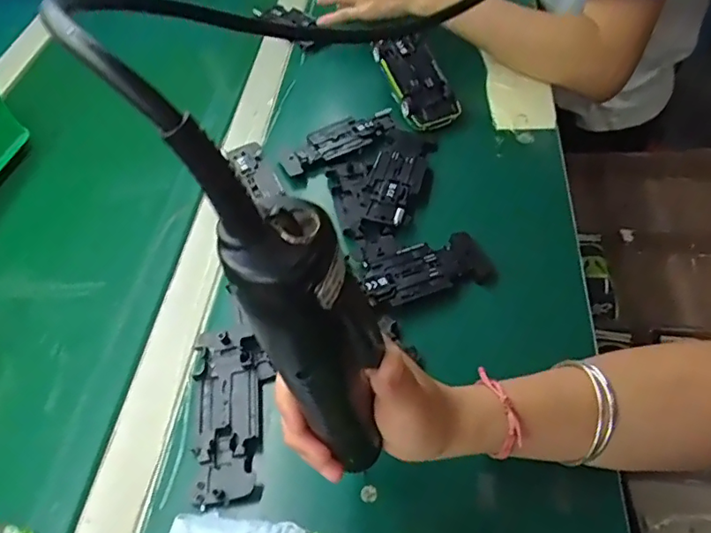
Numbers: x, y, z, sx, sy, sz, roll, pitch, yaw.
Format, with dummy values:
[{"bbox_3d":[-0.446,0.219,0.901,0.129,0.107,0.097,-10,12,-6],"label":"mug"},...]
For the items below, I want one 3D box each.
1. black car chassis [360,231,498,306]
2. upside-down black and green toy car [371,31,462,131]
[{"bbox_3d":[0.056,0.003,0.448,0.104,0.013,0.047,-17,52,-8],"label":"black car chassis"},{"bbox_3d":[0.065,-0.196,0.584,0.054,0.029,0.120,-20,70,-14],"label":"upside-down black and green toy car"}]

